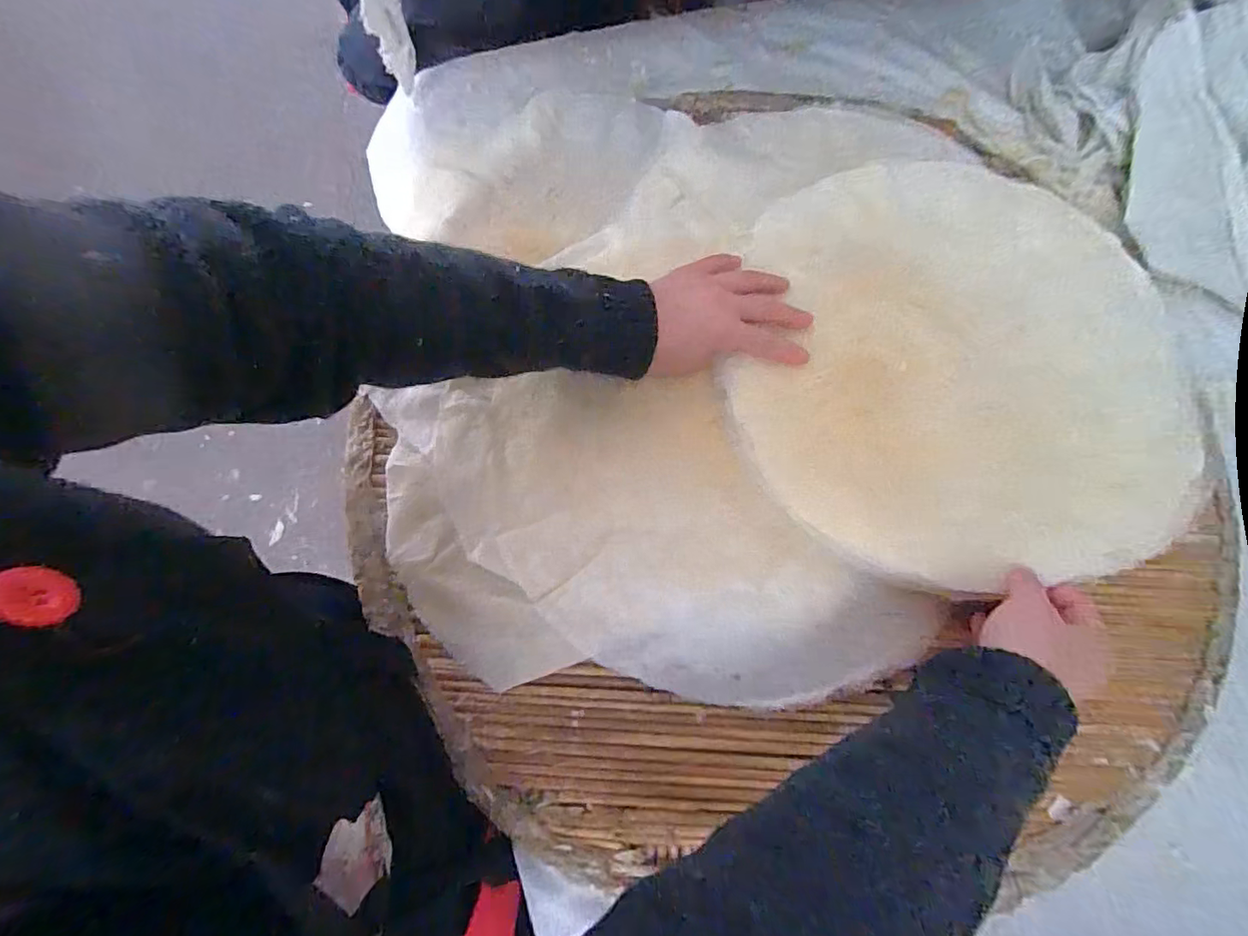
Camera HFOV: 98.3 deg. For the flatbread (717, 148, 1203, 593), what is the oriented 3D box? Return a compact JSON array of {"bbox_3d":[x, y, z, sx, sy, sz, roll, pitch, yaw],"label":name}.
[{"bbox_3d":[0.264,-0.095,0.430,0.367,0.026,0.352,0,74,1],"label":"flatbread"}]

